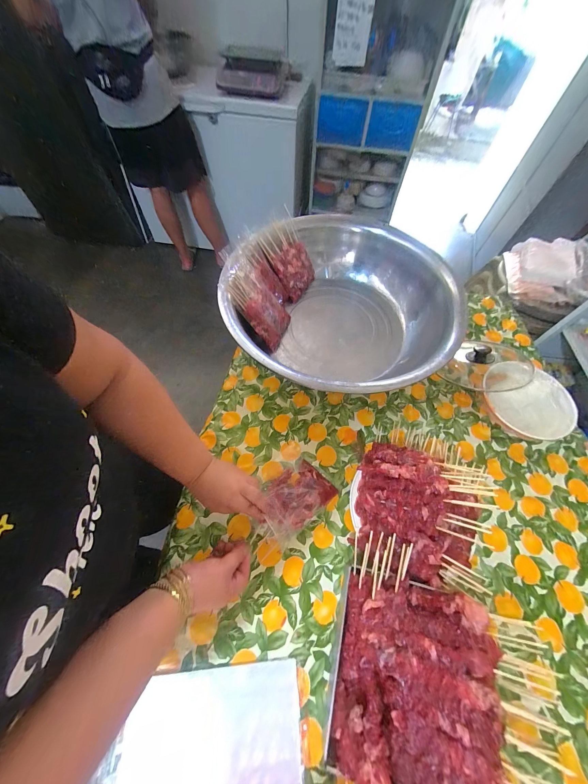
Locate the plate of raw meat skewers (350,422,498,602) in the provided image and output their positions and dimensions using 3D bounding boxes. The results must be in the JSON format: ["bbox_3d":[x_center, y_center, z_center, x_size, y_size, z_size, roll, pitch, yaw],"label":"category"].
[{"bbox_3d":[0.233,0.203,0.498,0.242,0.135,0.295,1,60,-2],"label":"plate of raw meat skewers"}]

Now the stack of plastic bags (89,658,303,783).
[{"bbox_3d":[-0.144,0.517,0.379,0.304,0.010,0.155,-3,60,-4],"label":"stack of plastic bags"}]

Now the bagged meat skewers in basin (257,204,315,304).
[{"bbox_3d":[-0.006,-0.394,0.776,0.141,0.205,0.036,-45,32,-20],"label":"bagged meat skewers in basin"}]

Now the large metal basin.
[{"bbox_3d":[0.114,-0.226,0.710,0.545,0.192,0.562,1,60,-2],"label":"large metal basin"}]

